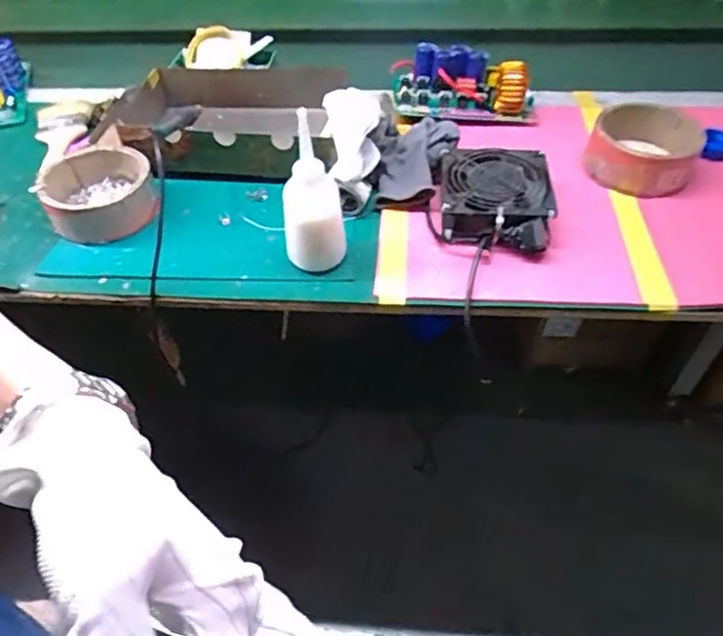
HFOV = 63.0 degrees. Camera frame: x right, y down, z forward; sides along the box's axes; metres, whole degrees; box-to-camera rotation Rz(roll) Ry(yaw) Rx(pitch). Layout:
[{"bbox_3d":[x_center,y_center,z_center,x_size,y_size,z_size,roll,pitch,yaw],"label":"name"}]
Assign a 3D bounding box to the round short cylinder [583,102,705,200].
[{"bbox_3d":[0.341,-0.204,0.717,0.121,0.056,0.111,18,52,18],"label":"round short cylinder"}]

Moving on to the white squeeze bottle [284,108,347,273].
[{"bbox_3d":[-0.049,-0.114,0.592,0.060,0.161,0.046,-4,49,-1],"label":"white squeeze bottle"}]

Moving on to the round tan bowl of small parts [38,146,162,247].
[{"bbox_3d":[-0.309,-0.147,0.703,0.128,0.053,0.146,-19,51,-14],"label":"round tan bowl of small parts"}]

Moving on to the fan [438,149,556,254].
[{"bbox_3d":[0.149,-0.133,0.665,0.126,0.051,0.140,4,49,6],"label":"fan"}]

